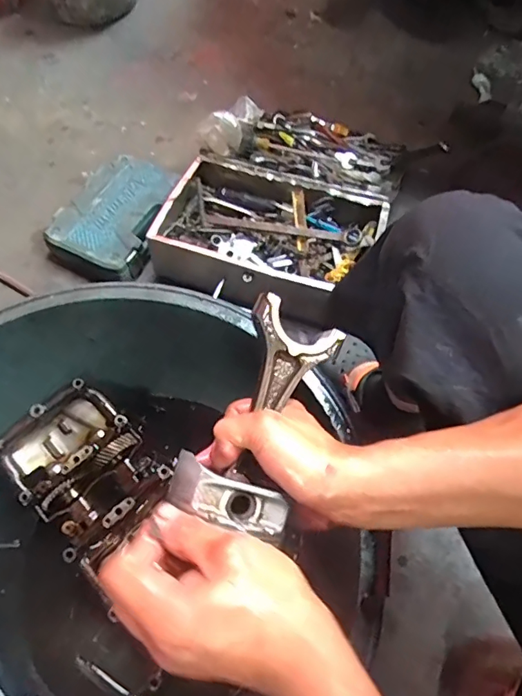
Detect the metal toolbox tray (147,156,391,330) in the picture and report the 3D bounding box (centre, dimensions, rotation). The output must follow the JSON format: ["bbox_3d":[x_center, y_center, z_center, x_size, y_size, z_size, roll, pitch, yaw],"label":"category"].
[{"bbox_3d":[0.005,-0.206,0.932,0.414,0.108,0.289,18,63,10],"label":"metal toolbox tray"}]

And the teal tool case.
[{"bbox_3d":[-0.297,-0.271,1.005,0.200,0.071,0.289,18,64,10],"label":"teal tool case"}]

